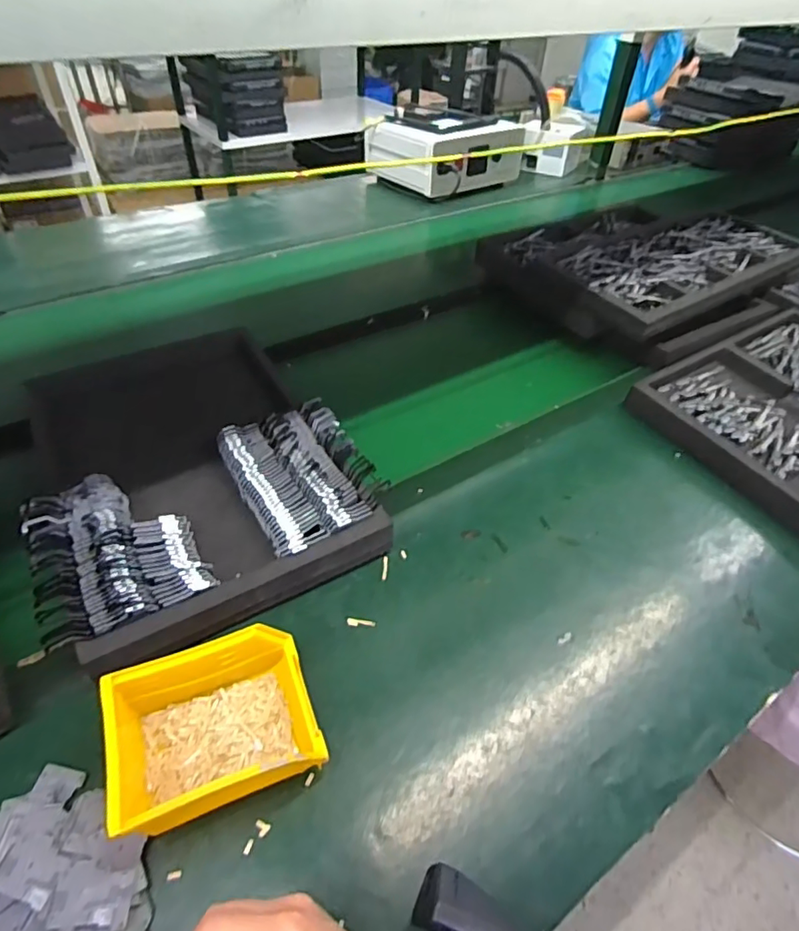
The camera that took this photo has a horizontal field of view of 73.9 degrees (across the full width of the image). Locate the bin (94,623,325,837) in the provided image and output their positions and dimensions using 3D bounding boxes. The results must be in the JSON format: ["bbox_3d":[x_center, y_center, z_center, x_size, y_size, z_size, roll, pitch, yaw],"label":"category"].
[{"bbox_3d":[-0.142,0.205,0.415,0.145,0.072,0.114,-16,48,-18],"label":"bin"}]

